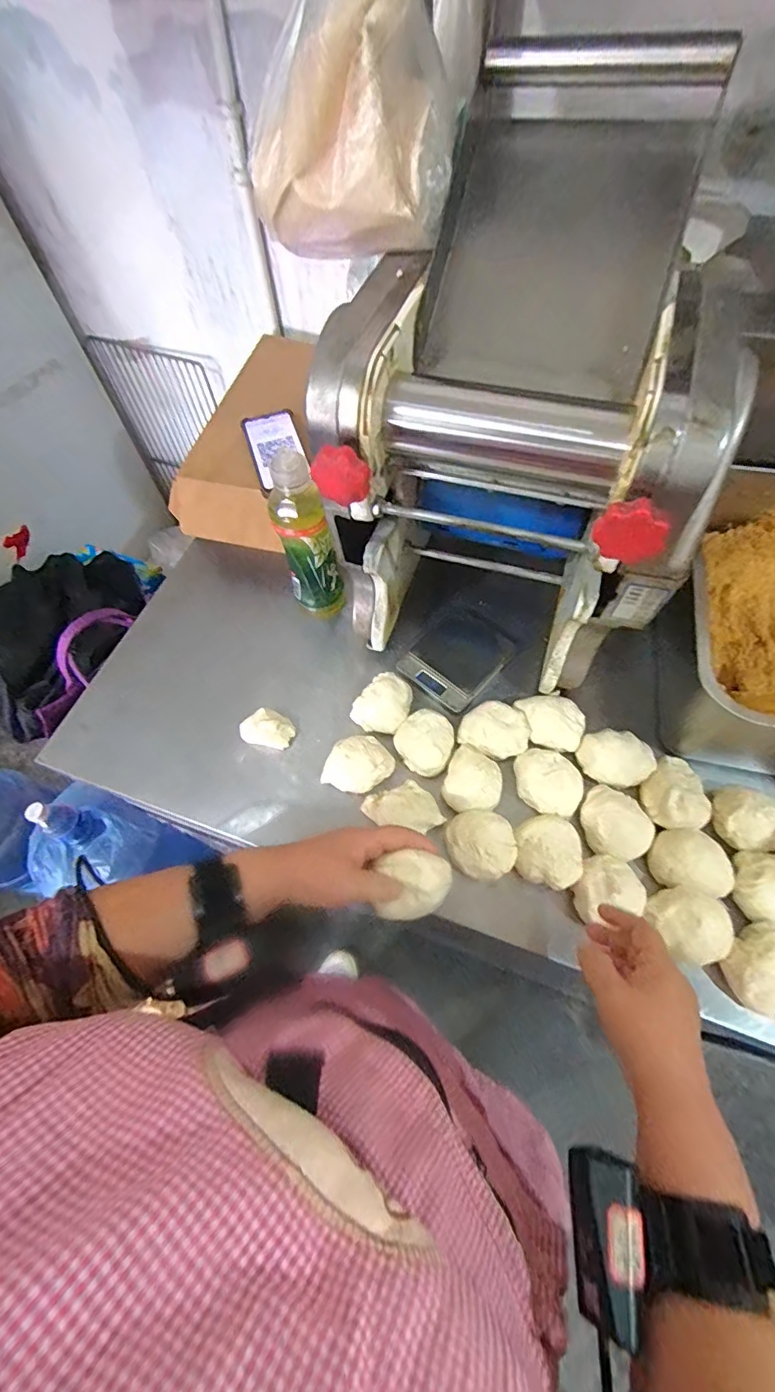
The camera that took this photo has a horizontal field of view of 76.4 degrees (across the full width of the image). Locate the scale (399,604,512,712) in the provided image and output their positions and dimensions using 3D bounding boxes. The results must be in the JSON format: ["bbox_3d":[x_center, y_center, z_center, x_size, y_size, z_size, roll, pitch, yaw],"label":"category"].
[{"bbox_3d":[0.094,-0.053,0.637,0.103,0.023,0.128,37,70,20],"label":"scale"}]

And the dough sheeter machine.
[{"bbox_3d":[0.129,-0.248,0.468,0.294,0.384,0.344,15,64,11],"label":"dough sheeter machine"}]

